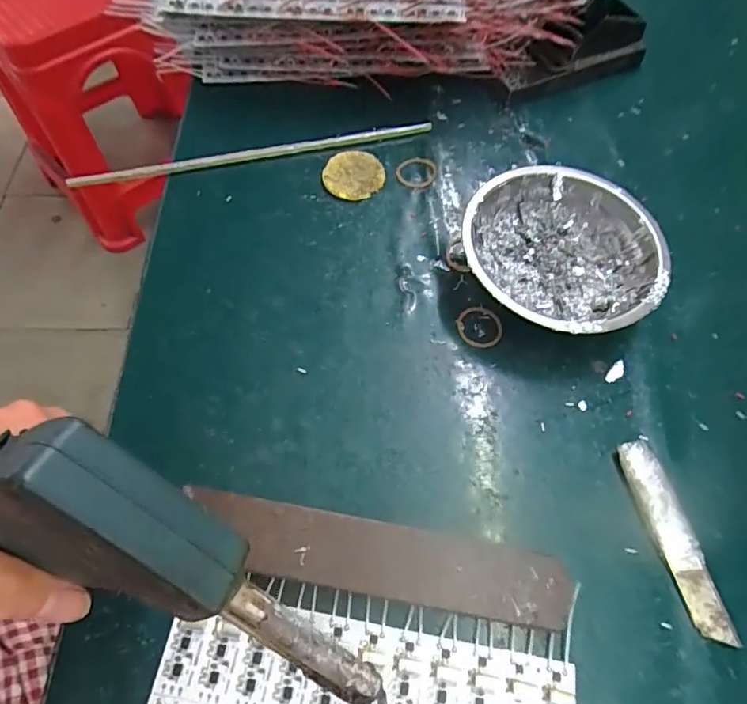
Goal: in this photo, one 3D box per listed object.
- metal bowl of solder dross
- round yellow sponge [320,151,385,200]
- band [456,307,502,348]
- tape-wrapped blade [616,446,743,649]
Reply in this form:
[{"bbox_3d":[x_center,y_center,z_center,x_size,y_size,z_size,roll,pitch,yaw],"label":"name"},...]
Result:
[{"bbox_3d":[0.117,-0.059,0.324,0.121,0.043,0.117,1,64,-2],"label":"metal bowl of solder dross"},{"bbox_3d":[-0.015,-0.134,0.375,0.043,0.008,0.041,1,64,-2],"label":"round yellow sponge"},{"bbox_3d":[0.069,-0.017,0.324,0.028,0.004,0.029,1,64,-2],"label":"band"},{"bbox_3d":[0.161,0.099,0.267,0.022,0.010,0.103,-11,65,-8],"label":"tape-wrapped blade"}]

